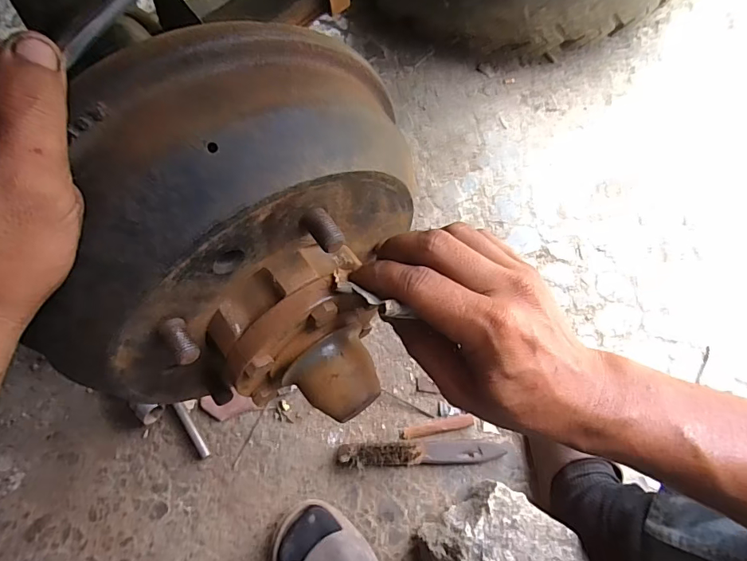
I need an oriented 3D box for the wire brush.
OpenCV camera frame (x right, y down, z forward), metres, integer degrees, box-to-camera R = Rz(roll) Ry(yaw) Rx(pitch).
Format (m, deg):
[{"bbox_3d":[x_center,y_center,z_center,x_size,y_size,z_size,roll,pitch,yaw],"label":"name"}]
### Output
[{"bbox_3d":[0.070,0.248,0.645,0.236,0.050,0.031,-2,70,1],"label":"wire brush"}]

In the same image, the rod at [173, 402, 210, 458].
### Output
[{"bbox_3d":[-0.271,0.222,0.670,0.014,0.017,0.096,-35,72,-11],"label":"rod"}]

